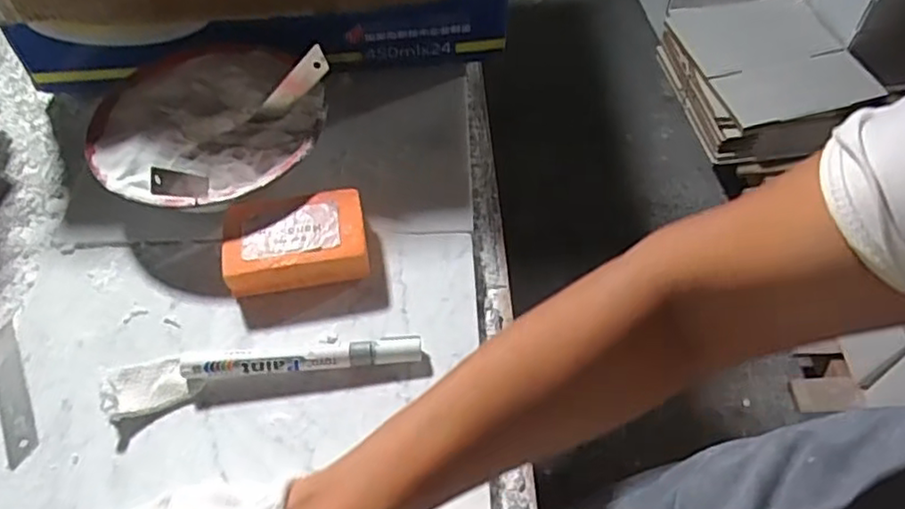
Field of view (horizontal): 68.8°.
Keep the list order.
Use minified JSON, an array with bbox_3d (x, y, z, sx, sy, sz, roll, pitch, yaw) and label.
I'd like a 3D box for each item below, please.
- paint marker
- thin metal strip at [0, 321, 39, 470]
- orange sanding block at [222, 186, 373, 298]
[{"bbox_3d":[-0.091,0.064,0.406,0.143,0.018,0.016,-6,56,-2],"label":"paint marker"},{"bbox_3d":[-0.277,0.084,0.416,0.020,0.007,0.105,-30,56,-16],"label":"thin metal strip"},{"bbox_3d":[-0.106,-0.009,0.450,0.091,0.031,0.061,-10,57,-5],"label":"orange sanding block"}]

